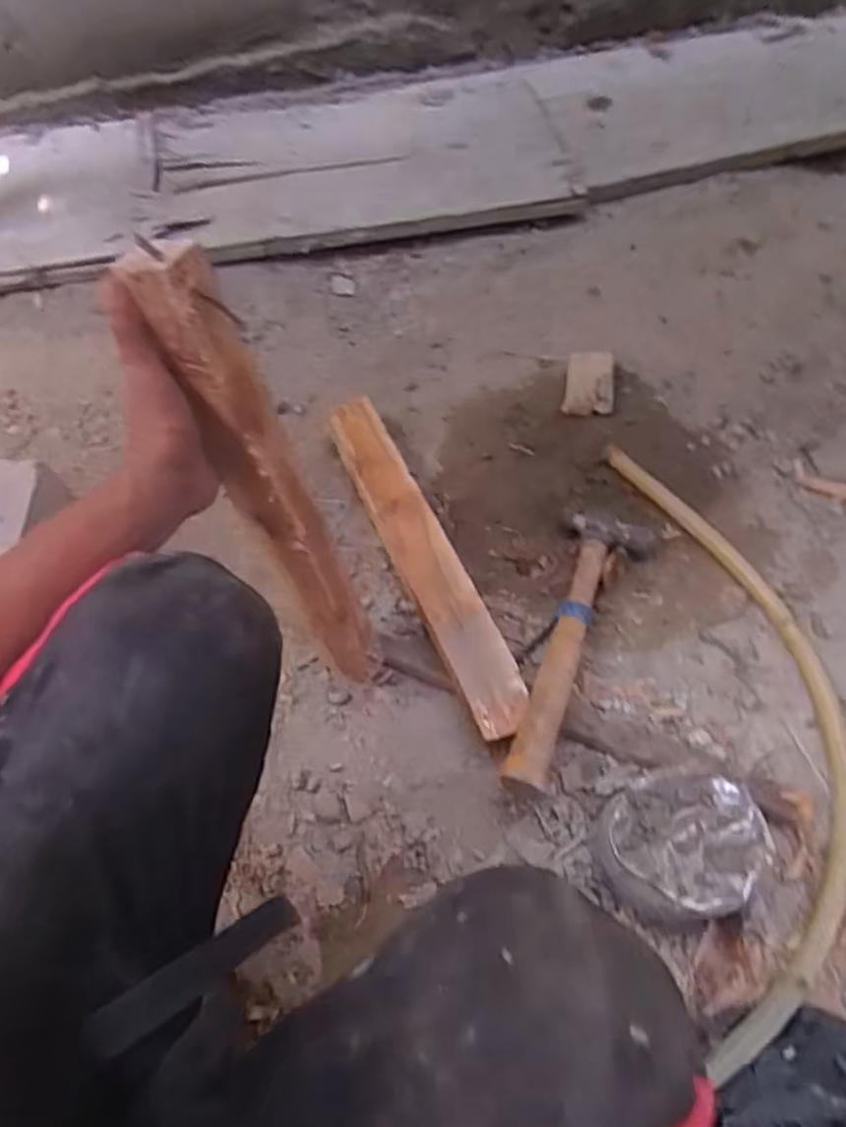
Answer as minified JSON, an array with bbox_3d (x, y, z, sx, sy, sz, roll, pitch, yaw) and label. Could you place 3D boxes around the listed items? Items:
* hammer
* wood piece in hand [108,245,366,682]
[{"bbox_3d":[0.156,0.054,0.699,0.093,0.051,0.328,19,49,15],"label":"hammer"},{"bbox_3d":[-0.106,-0.040,0.535,0.051,0.396,0.037,-30,46,-12],"label":"wood piece in hand"}]

